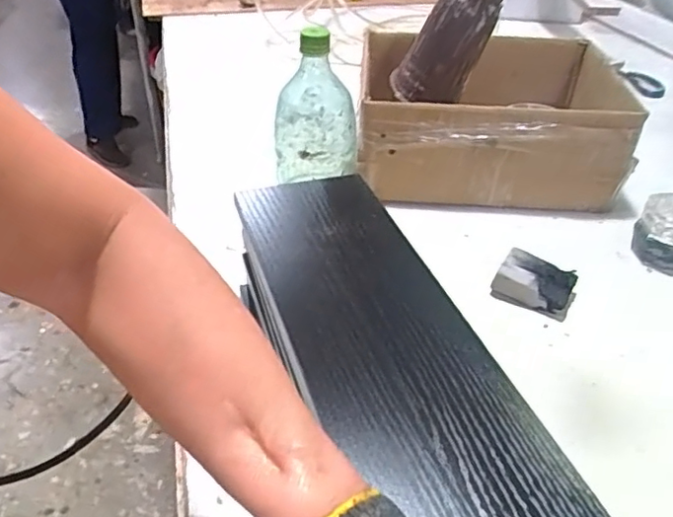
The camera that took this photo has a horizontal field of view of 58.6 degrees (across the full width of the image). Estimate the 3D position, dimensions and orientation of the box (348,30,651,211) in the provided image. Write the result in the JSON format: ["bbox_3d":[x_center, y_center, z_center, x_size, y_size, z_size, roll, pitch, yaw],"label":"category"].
[{"bbox_3d":[0.199,-0.186,0.781,0.302,0.118,0.275,6,37,6],"label":"box"}]

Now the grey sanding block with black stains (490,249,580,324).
[{"bbox_3d":[0.195,0.026,0.585,0.071,0.033,0.046,25,43,27],"label":"grey sanding block with black stains"}]

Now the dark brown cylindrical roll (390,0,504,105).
[{"bbox_3d":[0.122,-0.234,0.671,0.078,0.163,0.080,17,47,-19],"label":"dark brown cylindrical roll"}]

